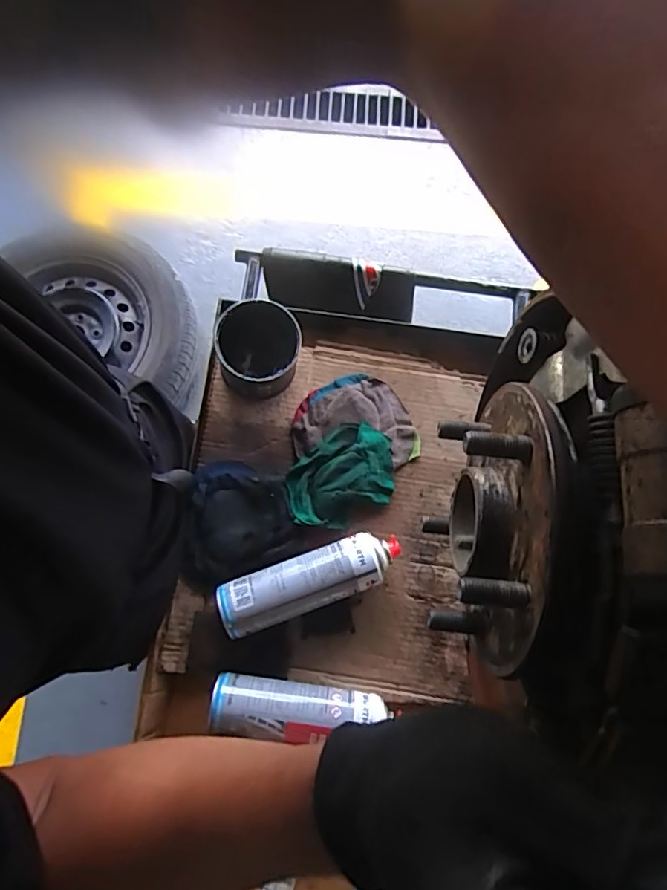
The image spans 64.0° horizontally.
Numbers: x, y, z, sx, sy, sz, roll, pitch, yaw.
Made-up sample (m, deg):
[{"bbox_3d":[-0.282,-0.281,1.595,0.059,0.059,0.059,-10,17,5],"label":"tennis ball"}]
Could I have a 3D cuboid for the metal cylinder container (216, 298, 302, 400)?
[{"bbox_3d":[-0.094,-0.114,0.678,0.101,0.104,0.096,0,78,0],"label":"metal cylinder container"}]

